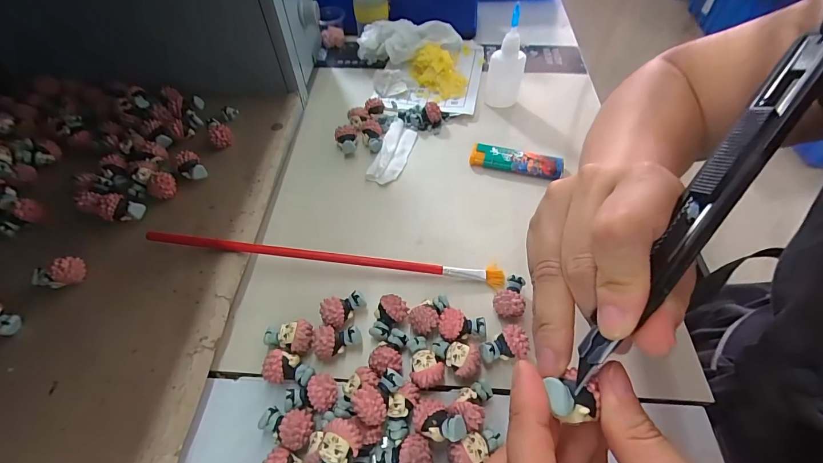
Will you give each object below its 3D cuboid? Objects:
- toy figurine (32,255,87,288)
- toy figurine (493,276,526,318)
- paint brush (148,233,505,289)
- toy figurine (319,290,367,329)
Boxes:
[{"bbox_3d":[-0.236,0.026,0.245,0.030,0.019,0.018,-1,55,0],"label":"toy figurine"},{"bbox_3d":[0.066,0.044,0.246,0.019,0.018,0.028,26,59,18],"label":"toy figurine"},{"bbox_3d":[-0.058,0.019,0.261,0.245,0.009,0.014,4,55,3],"label":"paint brush"},{"bbox_3d":[-0.044,0.054,0.245,0.029,0.022,0.018,-17,57,-11],"label":"toy figurine"}]

